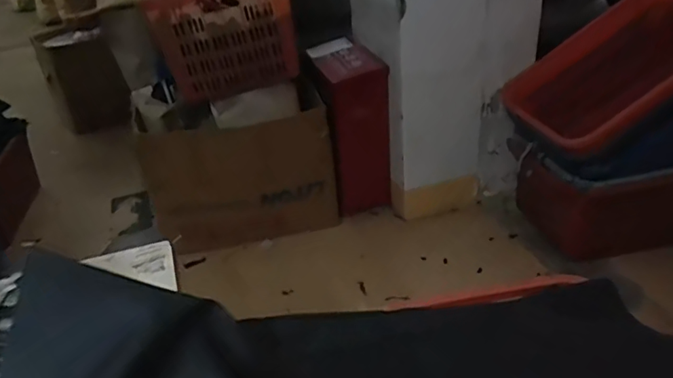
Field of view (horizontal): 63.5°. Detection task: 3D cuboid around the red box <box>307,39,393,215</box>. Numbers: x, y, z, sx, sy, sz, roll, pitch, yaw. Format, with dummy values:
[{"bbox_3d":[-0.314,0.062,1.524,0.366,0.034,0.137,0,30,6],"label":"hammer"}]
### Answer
[{"bbox_3d":[0.055,-0.210,1.855,0.191,0.516,0.270,-9,31,-6],"label":"red box"}]

